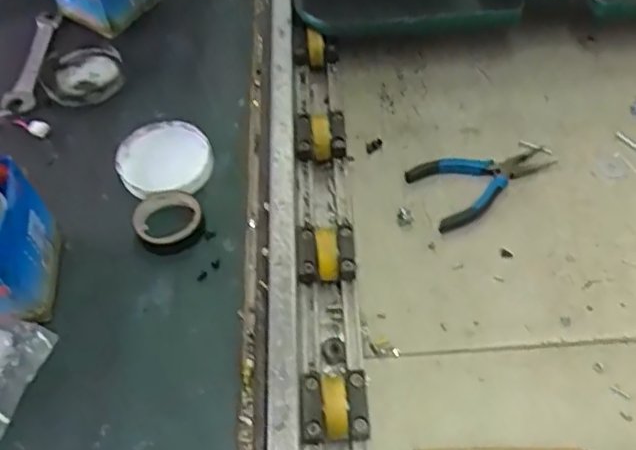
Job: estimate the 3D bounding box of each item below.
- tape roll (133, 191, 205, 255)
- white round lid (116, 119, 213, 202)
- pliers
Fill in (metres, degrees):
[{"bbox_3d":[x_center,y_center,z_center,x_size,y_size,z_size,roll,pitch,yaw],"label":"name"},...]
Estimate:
[{"bbox_3d":[-0.131,-0.003,0.555,0.056,0.017,0.057,-2,56,3],"label":"tape roll"},{"bbox_3d":[-0.144,-0.064,0.594,0.085,0.014,0.091,-2,56,3],"label":"white round lid"},{"bbox_3d":[0.176,-0.053,0.667,0.149,0.015,0.080,-23,57,-11],"label":"pliers"}]

